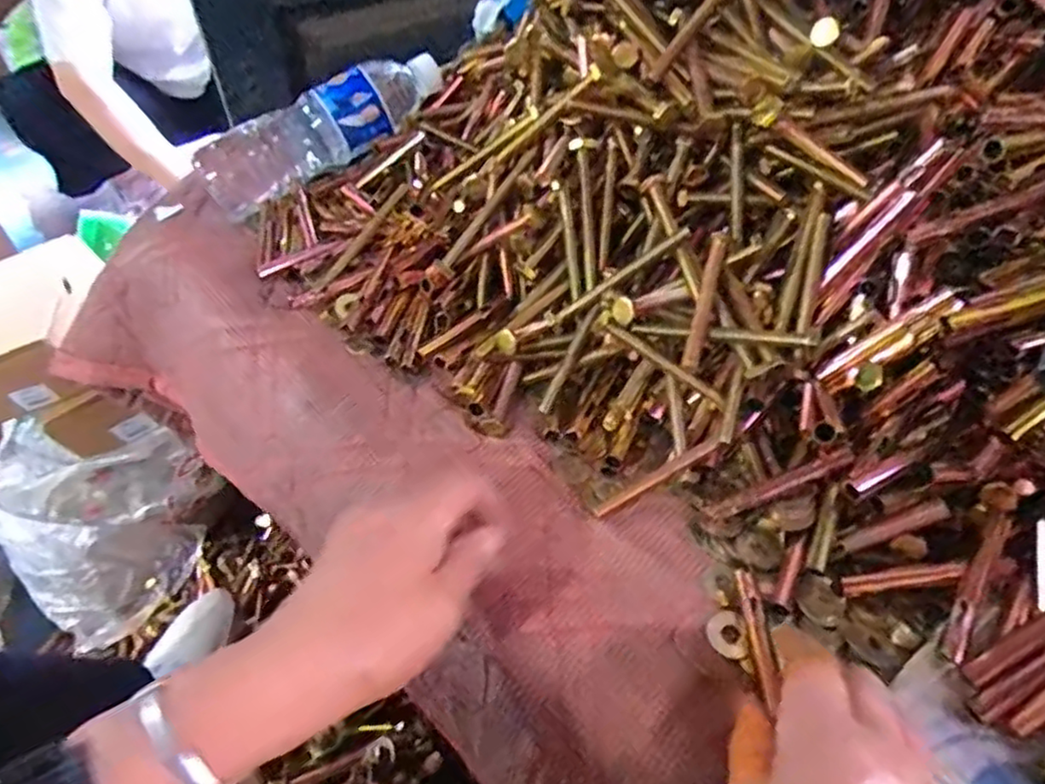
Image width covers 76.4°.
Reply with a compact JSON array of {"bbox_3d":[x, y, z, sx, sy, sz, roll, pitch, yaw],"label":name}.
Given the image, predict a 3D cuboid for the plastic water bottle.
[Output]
[{"bbox_3d":[-0.174,-0.234,0.579,0.227,0.057,0.073,-31,53,-6],"label":"plastic water bottle"}]

